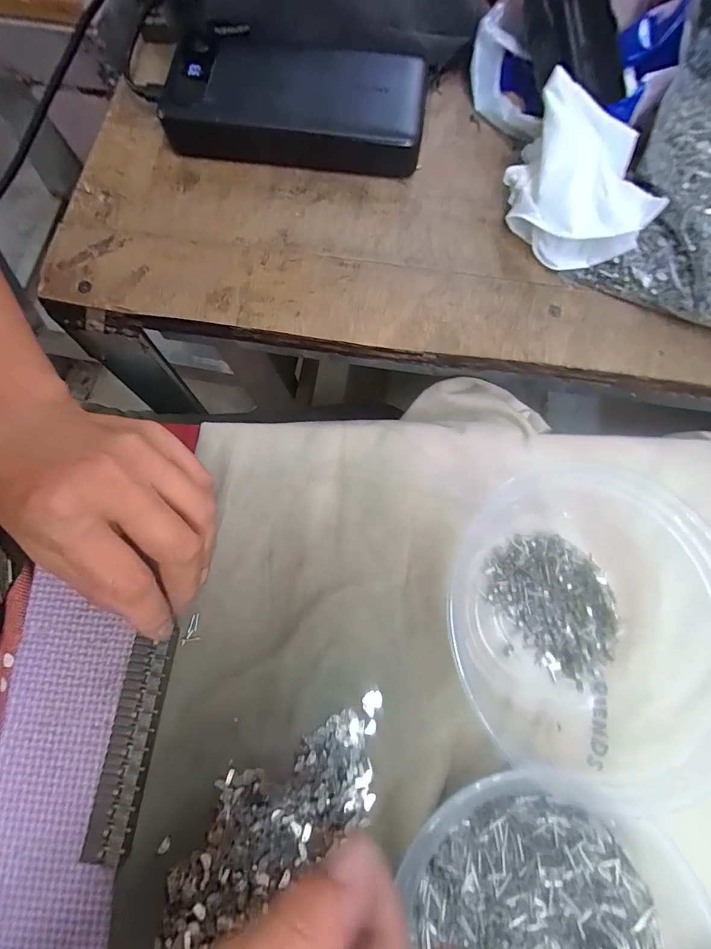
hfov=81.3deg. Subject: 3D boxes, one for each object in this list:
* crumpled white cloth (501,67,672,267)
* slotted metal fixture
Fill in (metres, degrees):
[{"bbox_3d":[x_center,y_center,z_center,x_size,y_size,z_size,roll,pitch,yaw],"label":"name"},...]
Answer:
[{"bbox_3d":[0.122,-0.162,0.230,0.070,0.049,0.081,12,76,2],"label":"crumpled white cloth"},{"bbox_3d":[-0.105,0.127,0.195,0.022,0.006,0.092,8,75,1],"label":"slotted metal fixture"}]

